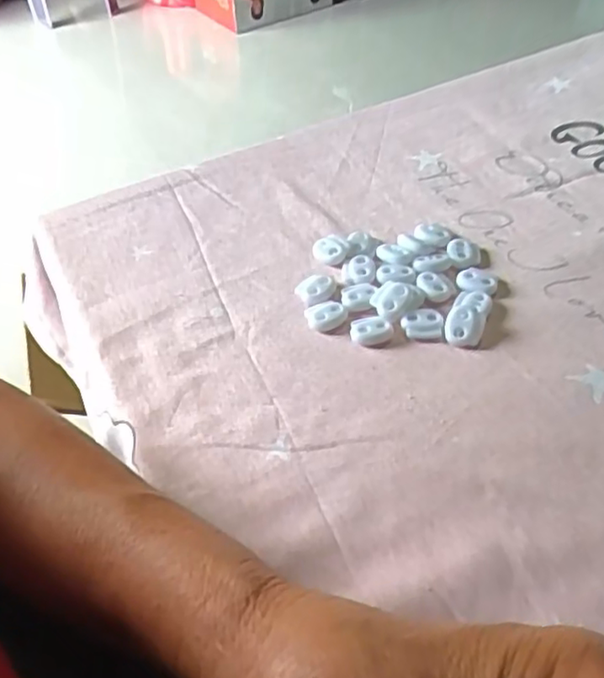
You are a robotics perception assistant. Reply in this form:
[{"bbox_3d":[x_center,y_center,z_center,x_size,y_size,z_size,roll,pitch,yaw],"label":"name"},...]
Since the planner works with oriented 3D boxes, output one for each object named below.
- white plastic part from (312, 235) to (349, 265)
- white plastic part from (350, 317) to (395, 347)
[{"bbox_3d":[0.016,-0.052,0.388,0.020,0.005,0.021,-3,45,2],"label":"white plastic part"},{"bbox_3d":[0.036,-0.004,0.343,0.022,0.006,0.016,-4,45,0],"label":"white plastic part"}]

